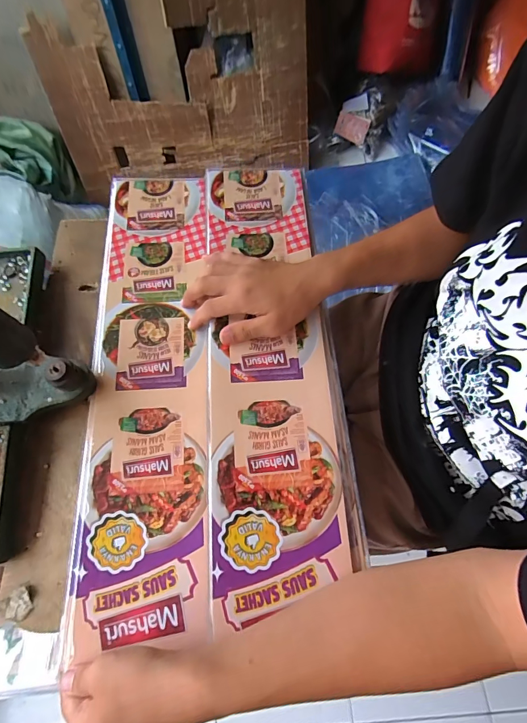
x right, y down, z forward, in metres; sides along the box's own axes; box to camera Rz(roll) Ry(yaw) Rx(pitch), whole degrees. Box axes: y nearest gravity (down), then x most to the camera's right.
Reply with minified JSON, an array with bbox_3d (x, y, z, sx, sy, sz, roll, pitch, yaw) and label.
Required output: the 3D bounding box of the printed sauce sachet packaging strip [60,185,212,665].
[{"bbox_3d":[-0.134,0.001,0.439,0.131,0.009,0.547,-3,69,-2],"label":"printed sauce sachet packaging strip"}]

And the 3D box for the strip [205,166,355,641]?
[{"bbox_3d":[0.004,-0.020,0.430,0.135,0.008,0.524,-2,68,-3],"label":"strip"}]

